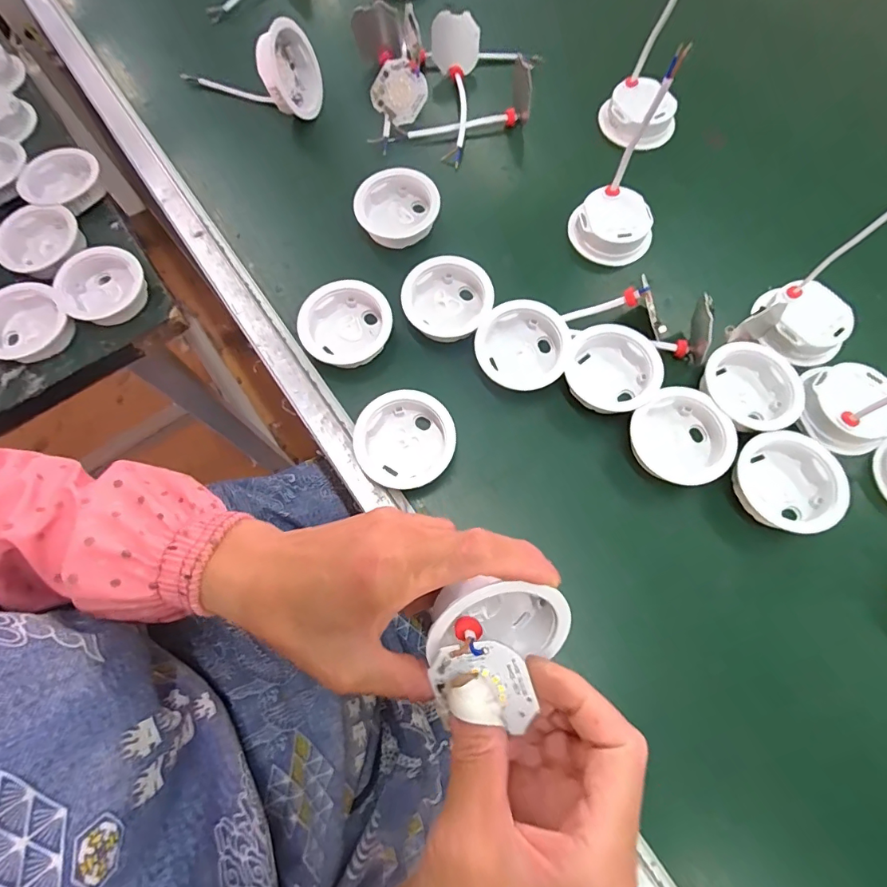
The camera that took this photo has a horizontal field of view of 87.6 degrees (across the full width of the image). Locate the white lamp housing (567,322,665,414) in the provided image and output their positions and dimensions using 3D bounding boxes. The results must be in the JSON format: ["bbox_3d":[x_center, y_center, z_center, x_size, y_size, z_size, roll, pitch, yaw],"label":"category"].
[{"bbox_3d":[0.132,-0.059,0.361,0.066,0.020,0.066,0,72,0],"label":"white lamp housing"}]

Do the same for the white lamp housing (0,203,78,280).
[{"bbox_3d":[-0.365,-0.180,0.422,0.067,0.028,0.067,-29,75,-9],"label":"white lamp housing"}]

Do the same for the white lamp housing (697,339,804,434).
[{"bbox_3d":[0.235,-0.043,0.356,0.068,0.020,0.068,0,72,0],"label":"white lamp housing"}]

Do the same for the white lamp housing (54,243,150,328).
[{"bbox_3d":[-0.301,-0.139,0.412,0.069,0.030,0.064,-39,76,-11],"label":"white lamp housing"}]

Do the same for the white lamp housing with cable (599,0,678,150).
[{"bbox_3d":[0.195,-0.343,0.408,0.075,0.118,0.077,24,74,8],"label":"white lamp housing with cable"}]

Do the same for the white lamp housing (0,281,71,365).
[{"bbox_3d":[-0.359,-0.100,0.398,0.069,0.029,0.063,-42,77,-12],"label":"white lamp housing"}]

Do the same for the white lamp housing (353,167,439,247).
[{"bbox_3d":[-0.041,-0.206,0.408,0.070,0.024,0.065,-21,74,-6],"label":"white lamp housing"}]

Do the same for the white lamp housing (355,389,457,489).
[{"bbox_3d":[-0.030,-0.002,0.347,0.071,0.038,0.063,-37,76,-11],"label":"white lamp housing"}]

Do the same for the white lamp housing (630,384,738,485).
[{"bbox_3d":[0.177,-0.005,0.344,0.068,0.022,0.069,0,72,0],"label":"white lamp housing"}]

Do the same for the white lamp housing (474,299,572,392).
[{"bbox_3d":[0.063,-0.078,0.366,0.071,0.027,0.068,0,72,0],"label":"white lamp housing"}]

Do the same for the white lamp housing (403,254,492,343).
[{"bbox_3d":[0.004,-0.118,0.376,0.065,0.025,0.070,0,72,0],"label":"white lamp housing"}]

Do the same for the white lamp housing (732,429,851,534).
[{"bbox_3d":[0.247,0.027,0.333,0.067,0.024,0.070,-28,74,-8],"label":"white lamp housing"}]

